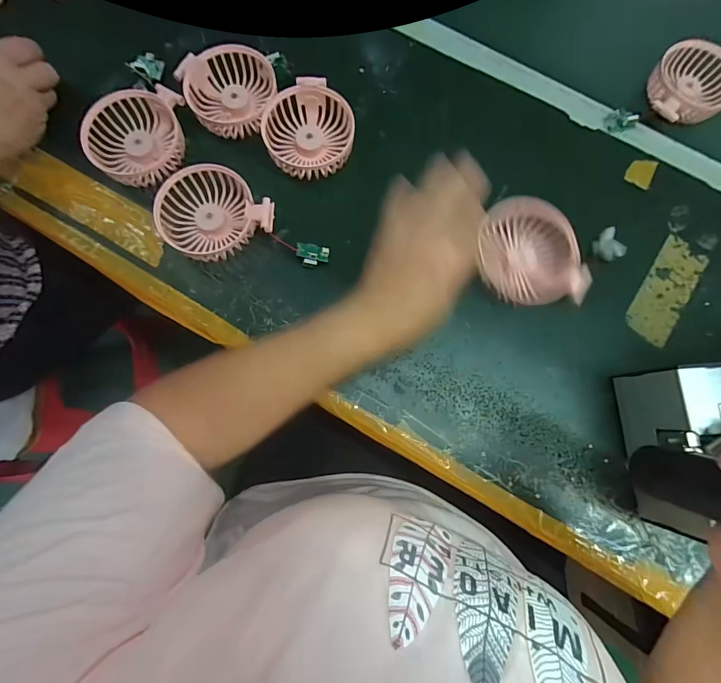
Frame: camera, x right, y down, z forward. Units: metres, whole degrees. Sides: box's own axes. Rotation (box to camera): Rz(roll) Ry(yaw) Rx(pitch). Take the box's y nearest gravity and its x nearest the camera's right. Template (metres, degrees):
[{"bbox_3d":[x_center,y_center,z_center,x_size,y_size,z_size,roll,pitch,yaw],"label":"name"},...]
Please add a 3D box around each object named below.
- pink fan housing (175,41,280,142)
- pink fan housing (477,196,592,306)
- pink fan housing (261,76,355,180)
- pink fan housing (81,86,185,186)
[{"bbox_3d":[-0.131,-0.256,0.399,0.088,0.031,0.084,0,78,-1],"label":"pink fan housing"},{"bbox_3d":[0.160,-0.086,0.367,0.082,0.031,0.104,-8,79,-3],"label":"pink fan housing"},{"bbox_3d":[-0.052,-0.215,0.394,0.086,0.031,0.094,-8,79,-3],"label":"pink fan housing"},{"bbox_3d":[-0.223,-0.204,0.387,0.086,0.034,0.091,-2,78,-1],"label":"pink fan housing"}]

